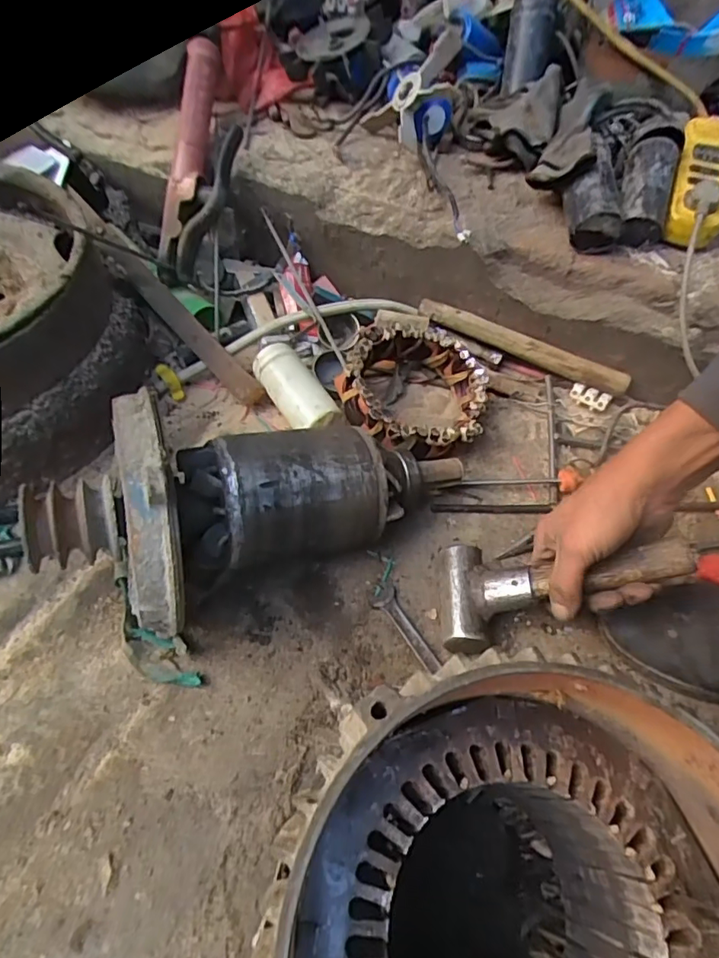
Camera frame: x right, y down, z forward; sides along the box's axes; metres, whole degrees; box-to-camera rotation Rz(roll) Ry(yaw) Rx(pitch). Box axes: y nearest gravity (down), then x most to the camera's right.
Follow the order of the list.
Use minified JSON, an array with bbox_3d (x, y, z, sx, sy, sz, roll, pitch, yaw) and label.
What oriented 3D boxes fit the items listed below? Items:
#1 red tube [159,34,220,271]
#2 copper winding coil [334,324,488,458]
[{"bbox_3d":[-0.210,-0.406,0.650,0.042,0.043,0.281,8,83,1],"label":"red tube"},{"bbox_3d":[0.061,-0.100,0.596,0.158,0.073,0.179,17,54,9],"label":"copper winding coil"}]

